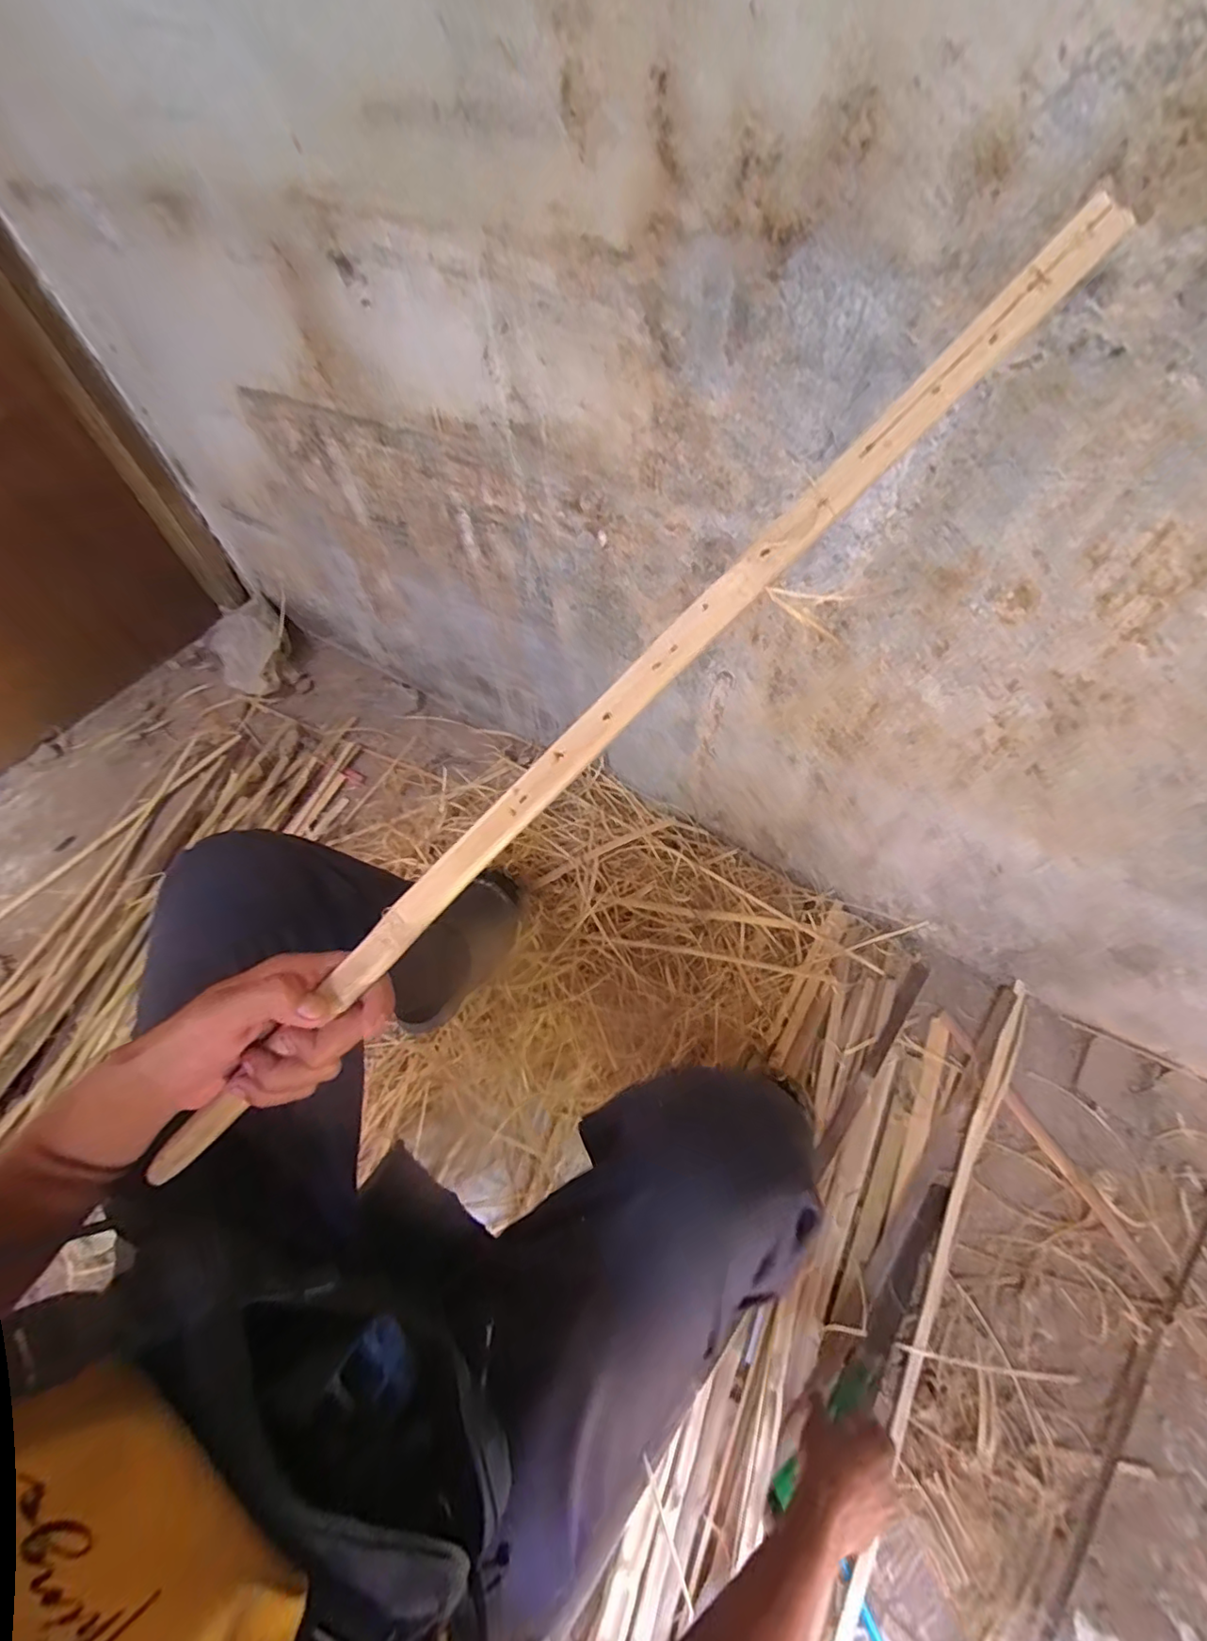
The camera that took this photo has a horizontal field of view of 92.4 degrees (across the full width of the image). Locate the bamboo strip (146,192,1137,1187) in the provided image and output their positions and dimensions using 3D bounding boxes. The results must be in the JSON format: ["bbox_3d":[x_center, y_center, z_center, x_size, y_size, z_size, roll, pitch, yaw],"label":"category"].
[{"bbox_3d":[-0.010,-0.043,0.317,0.707,0.012,0.024,-44,63,6],"label":"bamboo strip"}]

